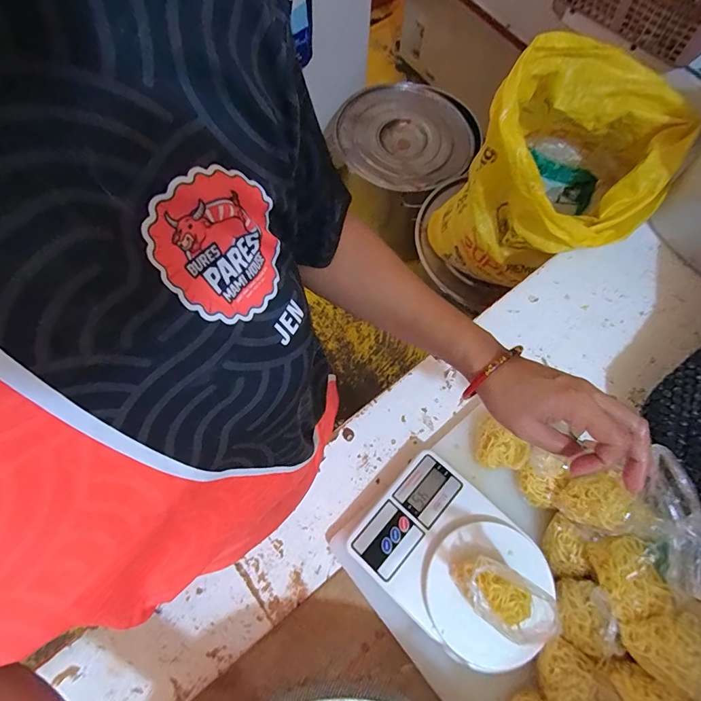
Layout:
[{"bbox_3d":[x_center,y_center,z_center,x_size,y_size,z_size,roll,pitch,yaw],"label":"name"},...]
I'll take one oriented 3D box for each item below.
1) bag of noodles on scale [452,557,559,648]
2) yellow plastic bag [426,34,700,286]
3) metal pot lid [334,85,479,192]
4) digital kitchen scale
[{"bbox_3d":[0.145,0.237,0.390,0.076,0.105,0.050,33,73,10],"label":"bag of noodles on scale"},{"bbox_3d":[0.331,-0.278,0.779,0.320,0.500,0.318,23,72,7],"label":"yellow plastic bag"},{"bbox_3d":[0.165,-0.640,1.222,0.400,0.045,0.402,0,70,-1],"label":"metal pot lid"},{"bbox_3d":[0.119,0.234,0.454,0.209,0.035,0.155,41,75,13],"label":"digital kitchen scale"}]

